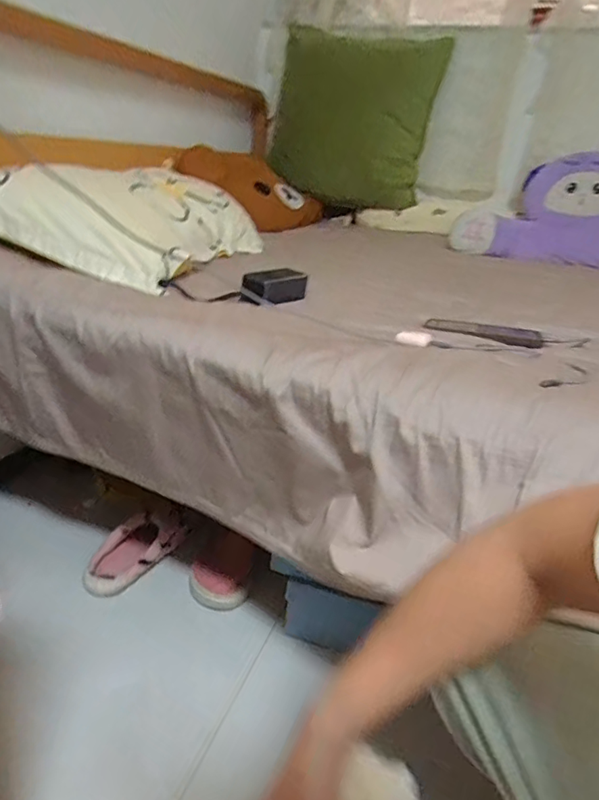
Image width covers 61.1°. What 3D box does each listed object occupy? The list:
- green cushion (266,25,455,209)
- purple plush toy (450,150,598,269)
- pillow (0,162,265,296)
[{"bbox_3d":[0.147,-0.888,1.637,0.538,0.474,0.183,24,41,24],"label":"green cushion"},{"bbox_3d":[0.747,-0.509,1.374,0.556,0.270,0.250,19,28,26],"label":"purple plush toy"},{"bbox_3d":[-0.326,-0.373,1.022,0.371,0.144,0.577,11,25,11],"label":"pillow"}]

